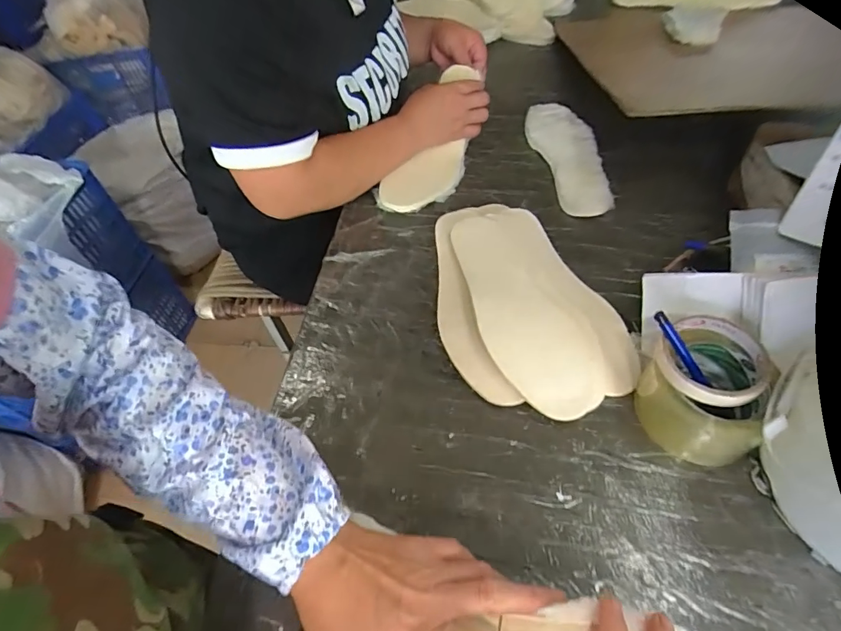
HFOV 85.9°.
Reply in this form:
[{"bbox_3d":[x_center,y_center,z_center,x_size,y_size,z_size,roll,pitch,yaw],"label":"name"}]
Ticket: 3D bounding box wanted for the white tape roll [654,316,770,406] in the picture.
[{"bbox_3d":[0.253,0.037,0.398,0.086,0.017,0.086,14,54,15],"label":"white tape roll"}]

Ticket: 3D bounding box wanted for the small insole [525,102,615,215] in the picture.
[{"bbox_3d":[0.229,-0.253,0.706,0.090,0.017,0.275,-4,52,2],"label":"small insole"}]

